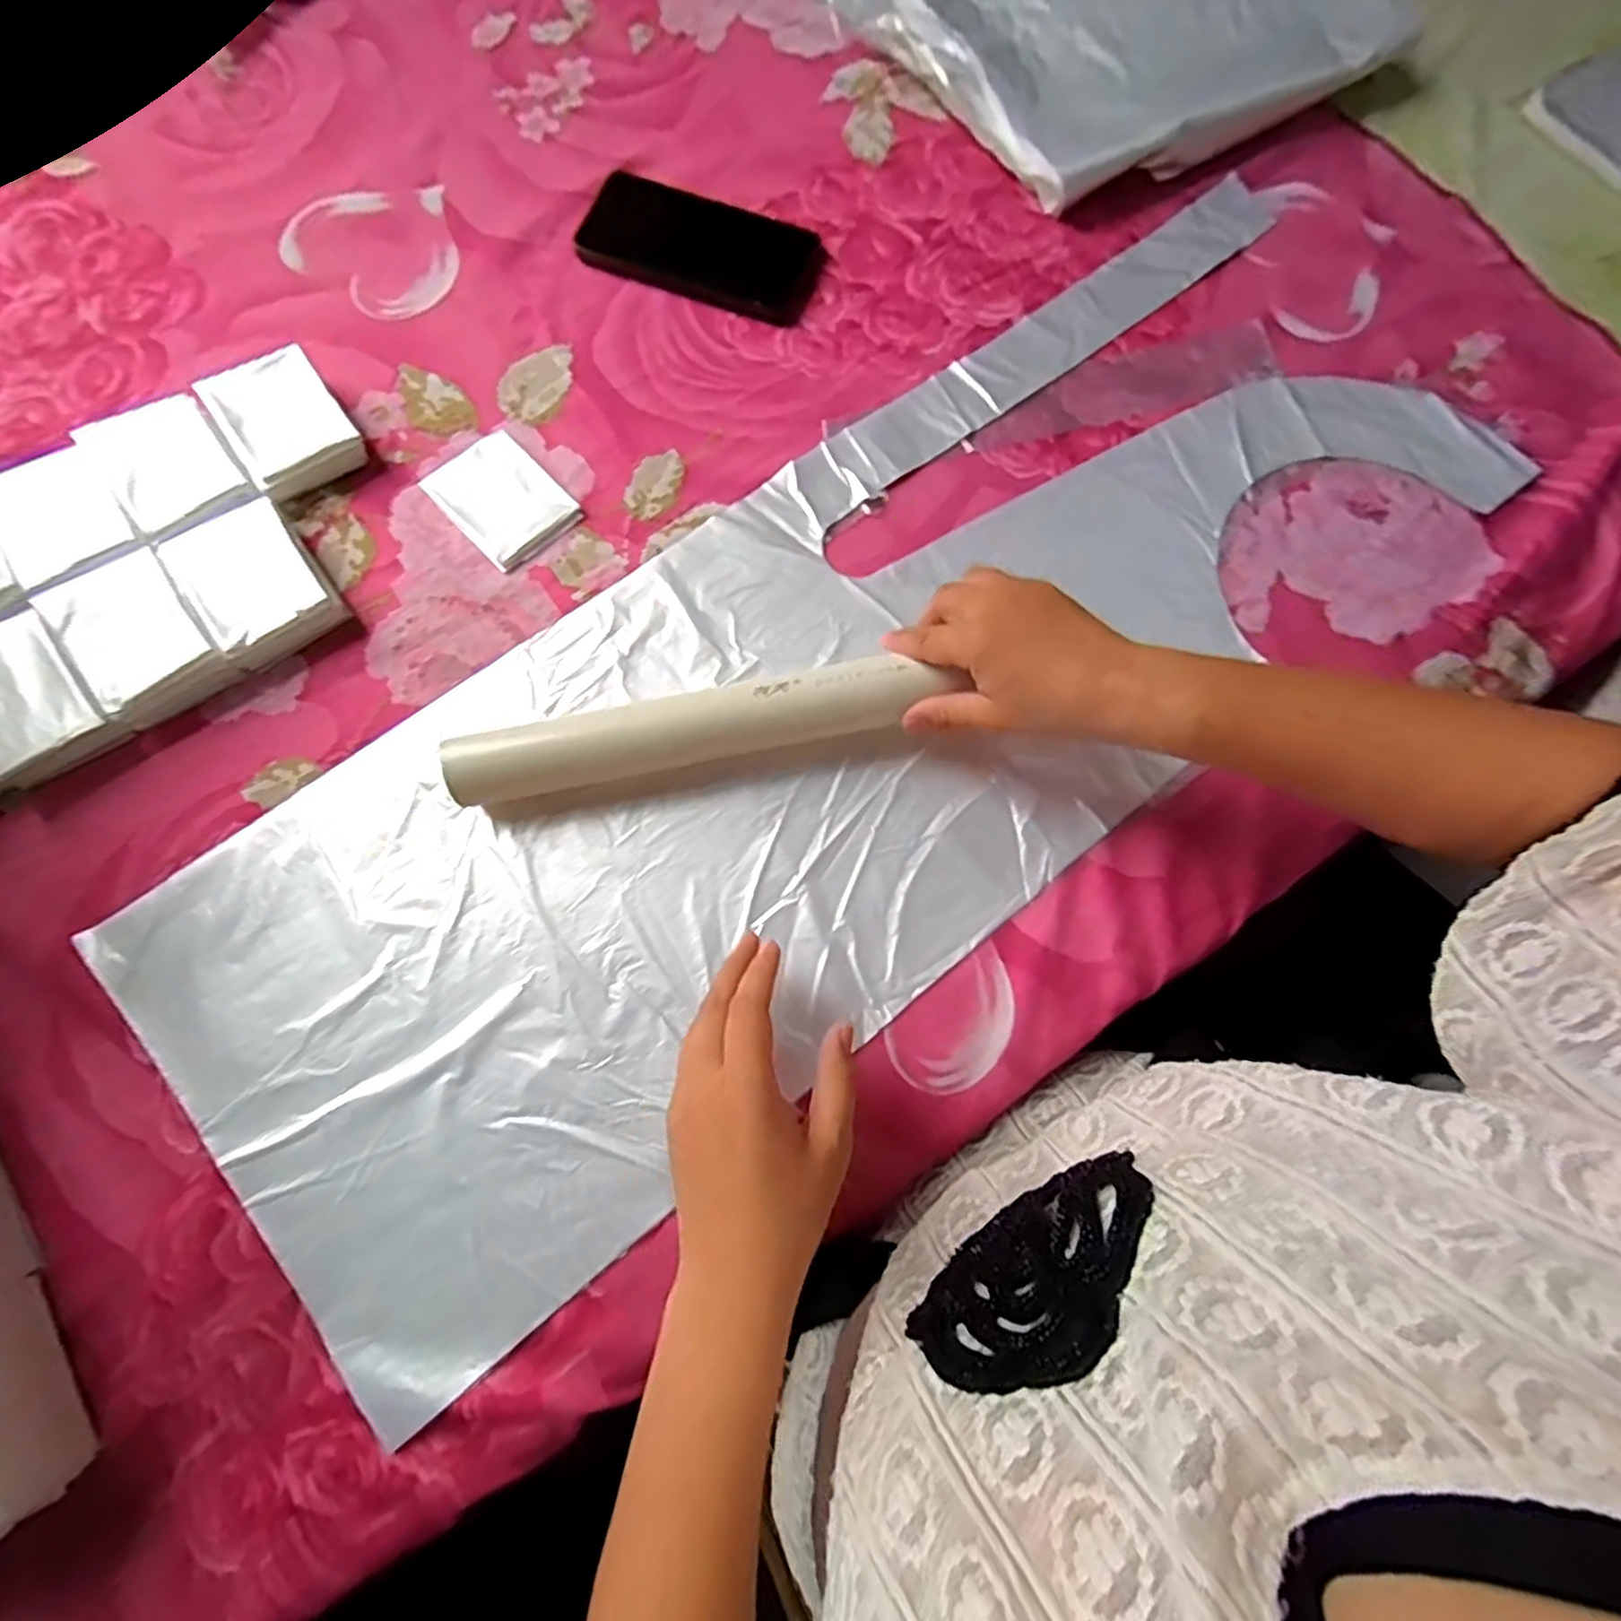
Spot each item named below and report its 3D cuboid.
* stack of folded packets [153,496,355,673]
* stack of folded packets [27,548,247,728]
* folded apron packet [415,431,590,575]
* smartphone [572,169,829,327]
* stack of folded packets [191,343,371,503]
[{"bbox_3d":[-0.329,-0.136,0.415,0.066,0.027,0.090,-37,80,-9],"label":"stack of folded packets"},{"bbox_3d":[-0.386,-0.101,0.404,0.065,0.027,0.091,-38,80,-9],"label":"stack of folded packets"},{"bbox_3d":[-0.195,-0.198,0.440,0.065,0.004,0.086,-43,81,-10],"label":"folded apron packet"},{"bbox_3d":[-0.077,-0.403,0.496,0.166,0.015,0.075,18,77,3],"label":"smartphone"},{"bbox_3d":[-0.330,-0.244,0.439,0.066,0.028,0.083,-35,80,-9],"label":"stack of folded packets"}]

